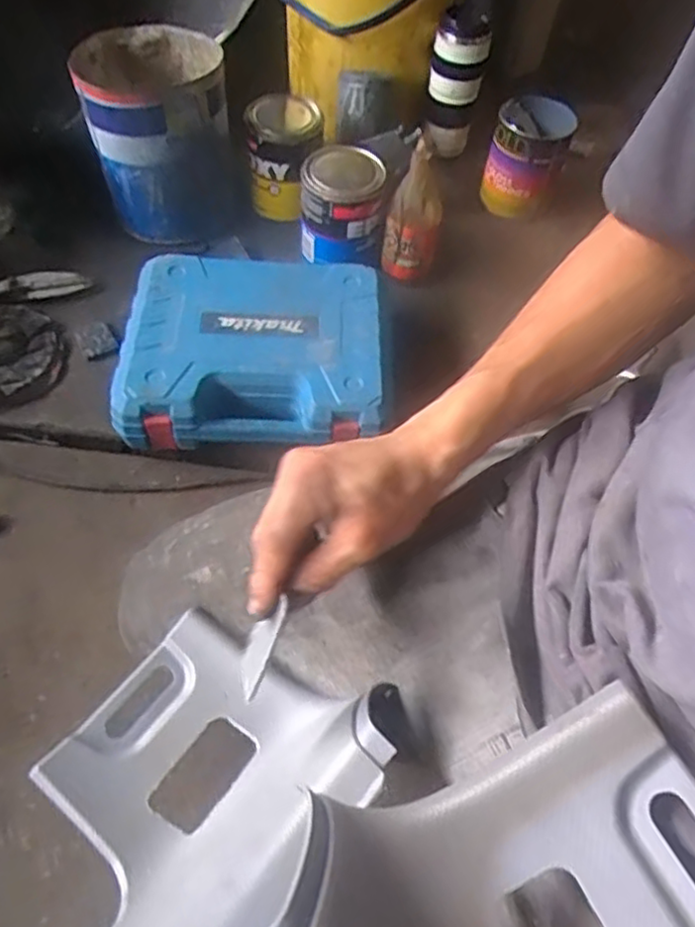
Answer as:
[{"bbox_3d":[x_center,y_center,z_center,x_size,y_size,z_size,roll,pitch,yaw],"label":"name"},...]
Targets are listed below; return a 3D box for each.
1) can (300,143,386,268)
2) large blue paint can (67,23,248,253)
[{"bbox_3d":[-0.008,-0.324,0.866,0.102,0.121,0.098,2,56,-3],"label":"can"},{"bbox_3d":[-0.236,-0.419,0.884,0.172,0.234,0.167,2,56,-3],"label":"large blue paint can"}]

